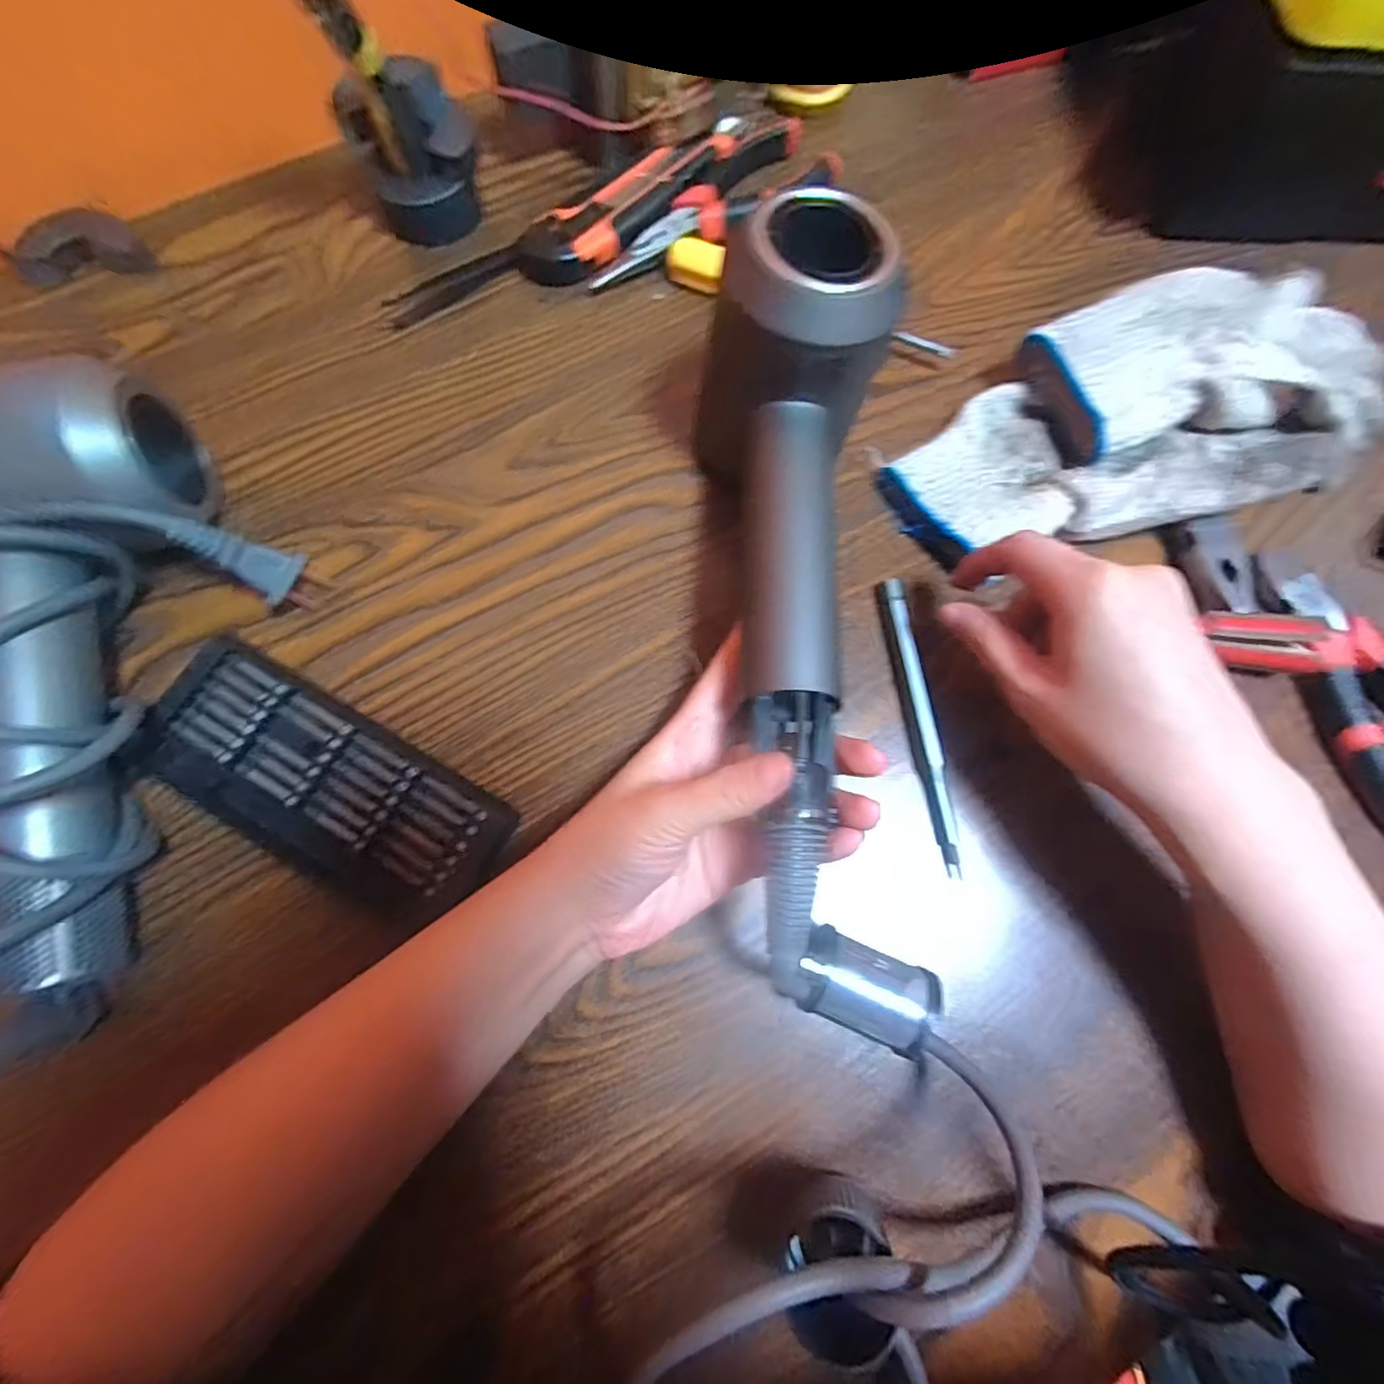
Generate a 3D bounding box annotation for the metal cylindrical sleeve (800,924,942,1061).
[{"bbox_3d":[0.066,0.115,0.242,0.052,0.032,0.029,23,77,4],"label":"metal cylindrical sleeve"}]

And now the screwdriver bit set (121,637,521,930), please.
[{"bbox_3d":[-0.155,0.041,0.261,0.154,0.021,0.065,30,77,5],"label":"screwdriver bit set"}]

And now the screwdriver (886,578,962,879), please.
[{"bbox_3d":[0.105,0.013,0.280,0.008,0.011,0.133,-8,77,-3],"label":"screwdriver"}]

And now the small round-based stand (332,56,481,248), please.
[{"bbox_3d":[-0.143,-0.280,0.317,0.061,0.060,0.050,-17,78,-6],"label":"small round-based stand"}]

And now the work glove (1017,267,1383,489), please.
[{"bbox_3d":[0.256,-0.160,0.302,0.181,0.055,0.097,-2,77,-2],"label":"work glove"}]

